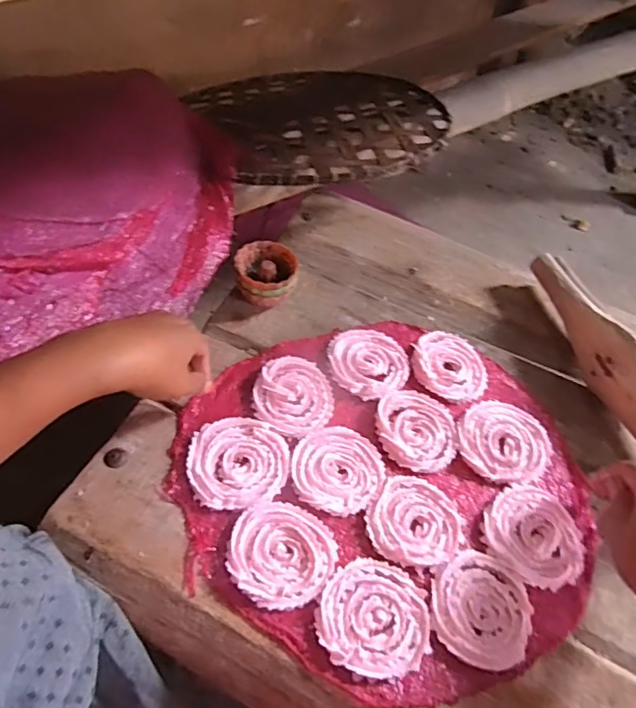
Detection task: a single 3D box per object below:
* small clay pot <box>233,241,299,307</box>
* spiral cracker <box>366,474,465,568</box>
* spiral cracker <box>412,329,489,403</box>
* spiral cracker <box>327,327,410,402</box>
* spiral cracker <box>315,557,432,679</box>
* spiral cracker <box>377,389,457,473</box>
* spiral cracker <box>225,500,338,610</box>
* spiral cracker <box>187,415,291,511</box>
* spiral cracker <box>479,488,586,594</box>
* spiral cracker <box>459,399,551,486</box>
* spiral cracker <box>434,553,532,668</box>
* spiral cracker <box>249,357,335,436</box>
[{"bbox_3d":[-0.053,-0.078,0.549,0.060,0.046,0.069,5,53,-4],"label":"small clay pot"},{"bbox_3d":[0.079,0.135,0.428,0.075,0.007,0.072,22,54,10],"label":"spiral cracker"},{"bbox_3d":[0.130,0.009,0.524,0.071,0.011,0.078,3,53,-5],"label":"spiral cracker"},{"bbox_3d":[0.049,0.005,0.517,0.074,0.006,0.078,3,53,-5],"label":"spiral cracker"},{"bbox_3d":[0.041,0.187,0.381,0.079,0.008,0.074,3,53,-5],"label":"spiral cracker"},{"bbox_3d":[0.090,0.067,0.479,0.068,0.010,0.077,-1,54,-8],"label":"spiral cracker"},{"bbox_3d":[-0.027,0.150,0.399,0.079,0.008,0.073,3,53,-5],"label":"spiral cracker"},{"bbox_3d":[-0.065,0.086,0.438,0.079,0.008,0.078,-7,55,-12],"label":"spiral cracker"},{"bbox_3d":[0.179,0.146,0.434,0.078,0.006,0.080,35,57,18],"label":"spiral cracker"},{"bbox_3d":[0.169,0.079,0.485,0.082,0.007,0.076,3,53,-5],"label":"spiral cracker"},{"bbox_3d":[0.122,0.189,0.396,0.073,0.012,0.076,3,53,-5],"label":"spiral cracker"},{"bbox_3d":[-0.021,0.036,0.484,0.071,0.007,0.078,16,53,5],"label":"spiral cracker"}]

